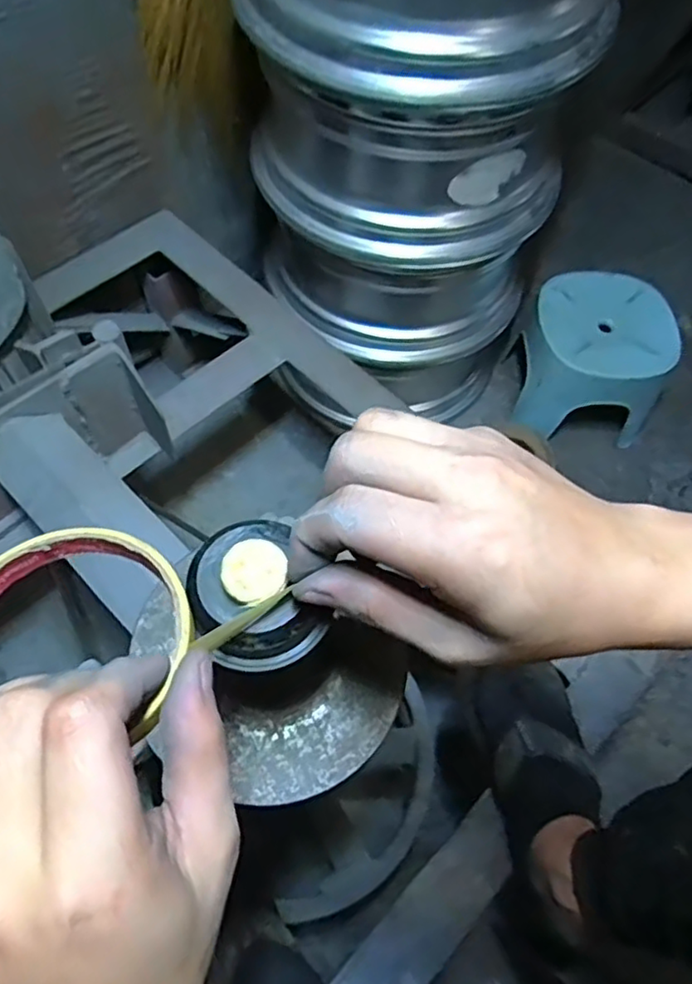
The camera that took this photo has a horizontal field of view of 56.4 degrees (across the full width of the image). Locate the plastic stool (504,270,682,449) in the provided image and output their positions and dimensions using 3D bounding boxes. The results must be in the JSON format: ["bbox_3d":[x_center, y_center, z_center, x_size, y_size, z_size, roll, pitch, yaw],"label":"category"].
[{"bbox_3d":[0.413,-0.229,1.094,0.215,0.179,0.219,-1,63,-4],"label":"plastic stool"}]

